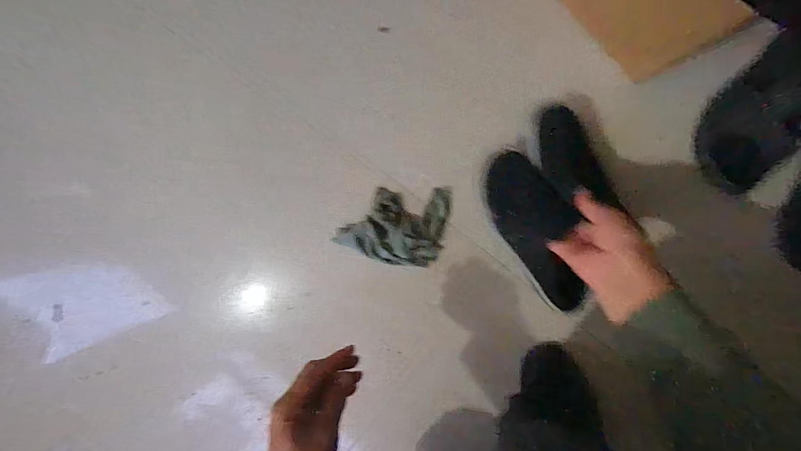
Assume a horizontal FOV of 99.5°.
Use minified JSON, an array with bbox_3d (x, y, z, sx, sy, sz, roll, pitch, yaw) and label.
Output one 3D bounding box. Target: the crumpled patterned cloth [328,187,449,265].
[{"bbox_3d":[-0.016,0.000,0.577,0.192,0.048,0.134,5,95,7],"label":"crumpled patterned cloth"}]

